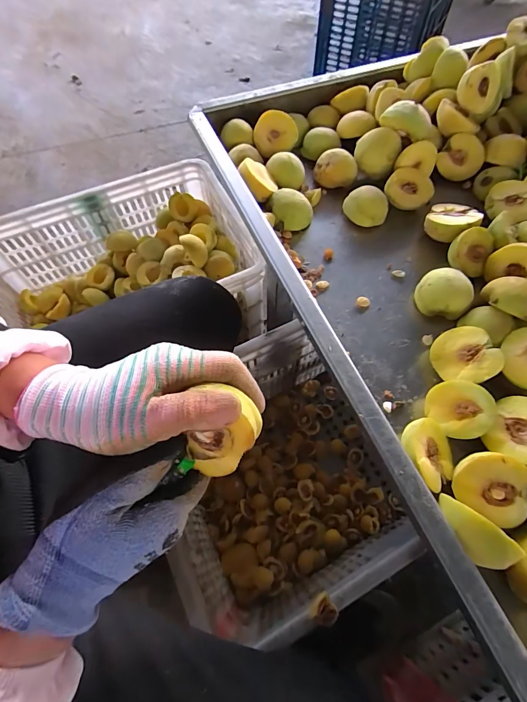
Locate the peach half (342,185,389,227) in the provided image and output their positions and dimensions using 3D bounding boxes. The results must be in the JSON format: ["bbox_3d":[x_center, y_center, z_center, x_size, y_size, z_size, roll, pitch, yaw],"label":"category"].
[{"bbox_3d":[0.143,-0.203,0.490,0.059,0.043,0.050,15,64,8],"label":"peach half"}]

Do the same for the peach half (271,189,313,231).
[{"bbox_3d":[0.039,-0.192,0.479,0.054,0.037,0.049,-1,63,0],"label":"peach half"}]

